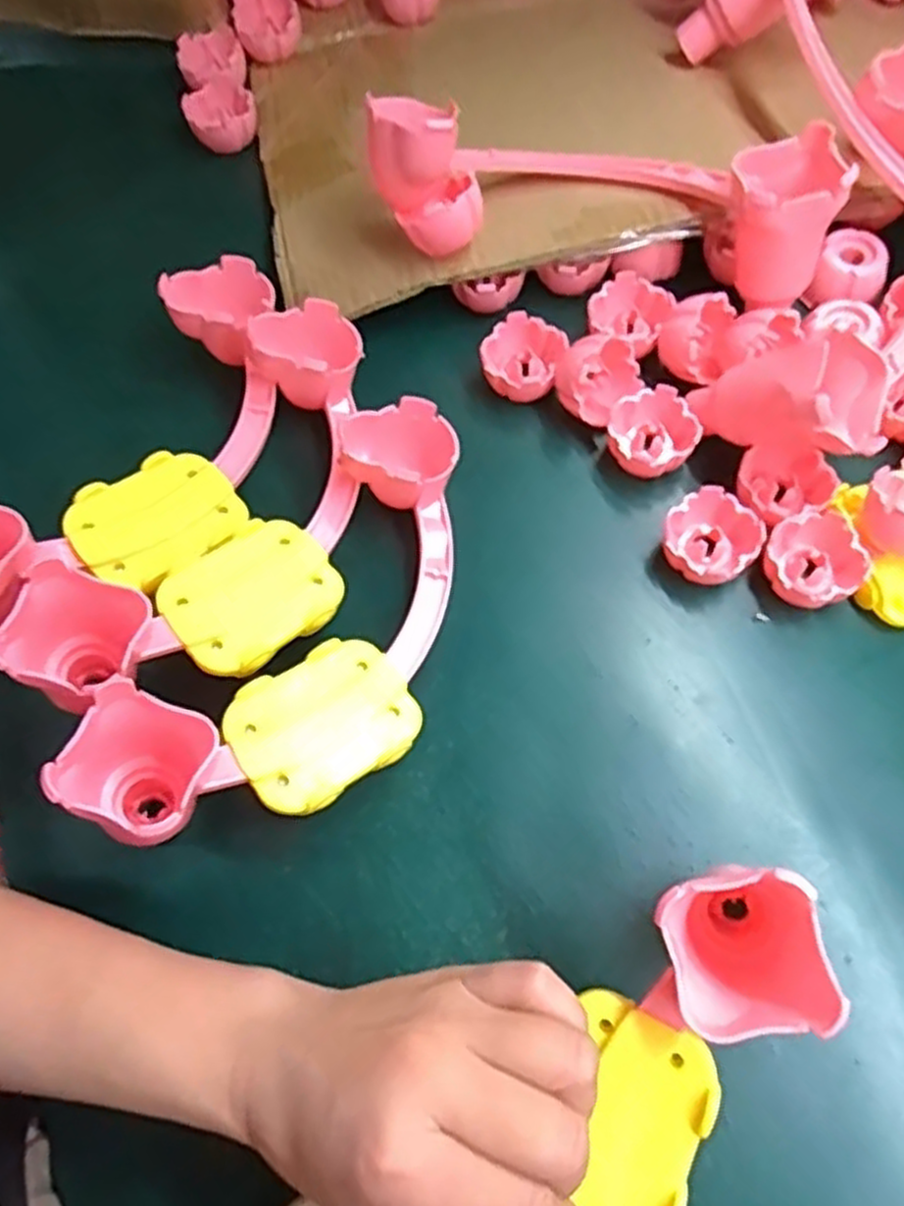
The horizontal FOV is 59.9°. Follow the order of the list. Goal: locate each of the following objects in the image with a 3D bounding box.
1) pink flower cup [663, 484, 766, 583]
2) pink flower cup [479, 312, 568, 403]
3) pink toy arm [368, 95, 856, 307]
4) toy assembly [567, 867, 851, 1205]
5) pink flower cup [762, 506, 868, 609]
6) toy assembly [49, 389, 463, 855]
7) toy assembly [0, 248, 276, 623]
[{"bbox_3d":[0.138,-0.033,0.425,0.047,0.028,0.049,-1,69,2],"label":"pink flower cup"},{"bbox_3d":[0.043,-0.149,0.477,0.046,0.023,0.048,-1,69,2],"label":"pink flower cup"},{"bbox_3d":[0.087,-0.240,0.454,0.254,0.088,0.086,8,69,6],"label":"pink toy arm"},{"bbox_3d":[0.088,0.174,0.303,0.070,0.070,0.176,33,67,14],"label":"toy assembly"},{"bbox_3d":[0.191,-0.021,0.419,0.053,0.023,0.048,-39,72,-12],"label":"pink flower cup"},{"bbox_3d":[-0.055,0.008,0.380,0.107,0.099,0.252,26,72,12],"label":"toy assembly"},{"bbox_3d":[-0.159,-0.085,0.413,0.117,0.052,0.262,26,59,12],"label":"toy assembly"}]

